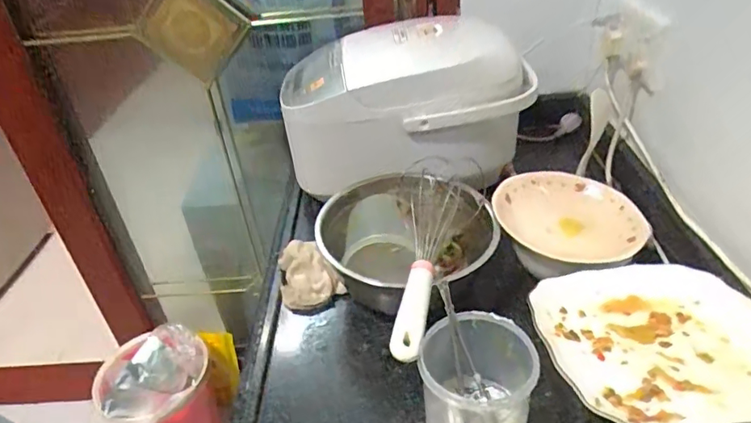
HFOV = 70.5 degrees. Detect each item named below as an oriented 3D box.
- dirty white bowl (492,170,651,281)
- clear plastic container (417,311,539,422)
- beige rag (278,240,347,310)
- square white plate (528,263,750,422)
[{"bbox_3d":[0.233,0.010,0.638,0.172,0.045,0.163,-5,36,3],"label":"dirty white bowl"},{"bbox_3d":[0.091,0.162,0.481,0.092,0.108,0.104,9,39,20],"label":"clear plastic container"},{"bbox_3d":[-0.093,0.075,0.688,0.073,0.030,0.100,-18,38,-15],"label":"beige rag"},{"bbox_3d":[0.252,0.111,0.469,0.194,0.039,0.190,-7,36,0],"label":"square white plate"}]

